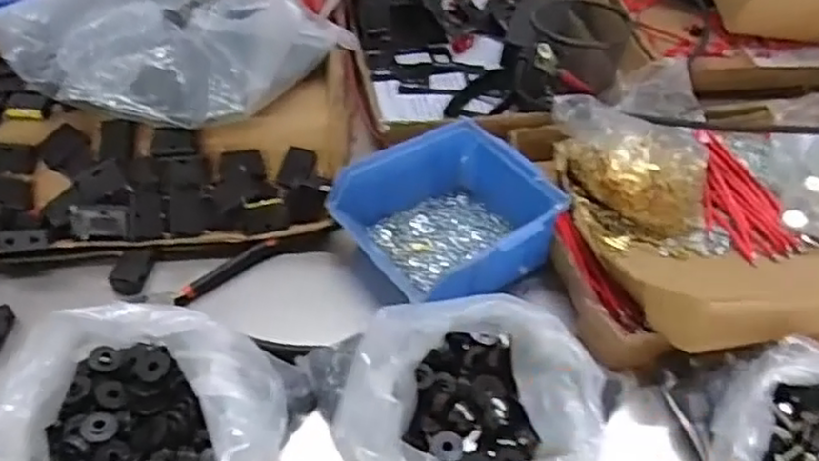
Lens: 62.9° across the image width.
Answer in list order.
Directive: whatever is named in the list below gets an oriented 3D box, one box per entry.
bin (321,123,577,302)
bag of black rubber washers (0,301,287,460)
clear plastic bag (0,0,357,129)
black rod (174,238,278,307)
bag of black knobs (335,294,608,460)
[{"bbox_3d":[0.029,-0.009,0.495,0.131,0.063,0.125,-26,51,-26],"label":"bin"},{"bbox_3d":[-0.139,0.101,0.358,0.136,0.072,0.120,3,44,1],"label":"bag of black rubber washers"},{"bbox_3d":[-0.168,-0.146,0.528,0.253,0.108,0.129,-8,45,-10],"label":"clear plastic bag"},{"bbox_3d":[-0.134,0.030,0.489,0.012,0.014,0.083,35,53,29],"label":"black rod"},{"bbox_3d":[0.038,0.101,0.372,0.138,0.071,0.133,13,46,11],"label":"bag of black knobs"}]

